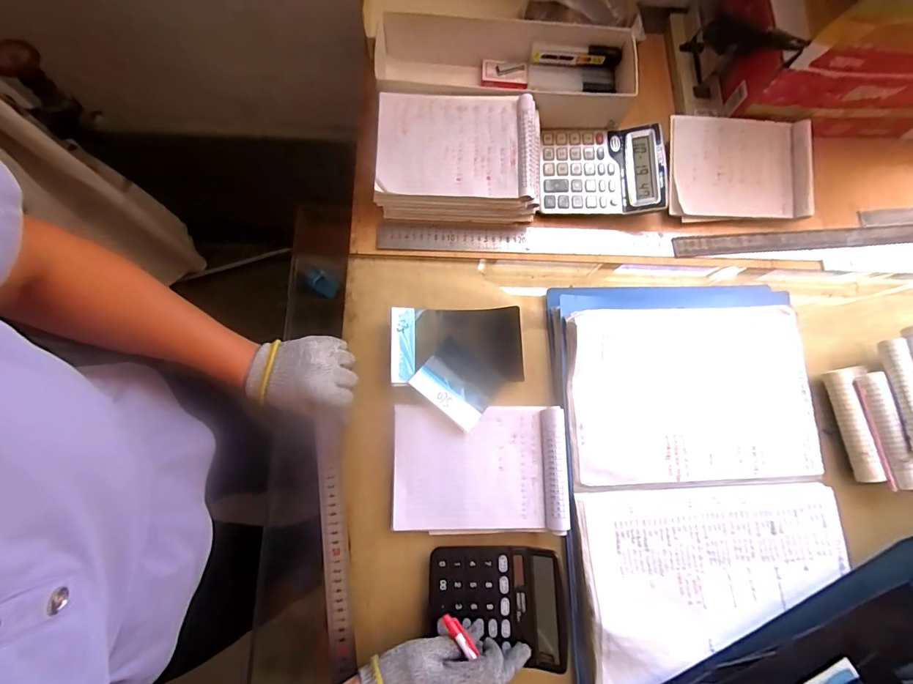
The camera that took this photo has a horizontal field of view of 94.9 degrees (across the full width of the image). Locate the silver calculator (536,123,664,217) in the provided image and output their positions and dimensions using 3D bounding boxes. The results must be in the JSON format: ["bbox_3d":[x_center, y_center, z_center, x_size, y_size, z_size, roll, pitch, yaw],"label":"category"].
[{"bbox_3d":[0.199,-0.239,0.584,0.168,0.033,0.127,0,77,-3],"label":"silver calculator"}]

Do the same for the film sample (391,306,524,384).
[{"bbox_3d":[0.002,0.003,0.522,0.162,0.012,0.092,0,76,-10],"label":"film sample"}]

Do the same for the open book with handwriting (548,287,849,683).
[{"bbox_3d":[0.291,0.164,0.501,0.331,0.047,0.477,-1,77,-3],"label":"open book with handwriting"}]

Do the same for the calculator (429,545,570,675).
[{"bbox_3d":[0.045,0.285,0.451,0.144,0.027,0.114,0,78,-2],"label":"calculator"}]

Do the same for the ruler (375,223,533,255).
[{"bbox_3d":[-0.004,-0.142,0.576,0.208,0.007,0.040,1,76,-4],"label":"ruler"}]

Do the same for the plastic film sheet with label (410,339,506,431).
[{"bbox_3d":[0.003,0.050,0.514,0.091,0.005,0.080,40,70,6],"label":"plastic film sheet with label"}]

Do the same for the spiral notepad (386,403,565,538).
[{"bbox_3d":[0.026,0.149,0.487,0.199,0.016,0.139,0,81,0],"label":"spiral notepad"}]

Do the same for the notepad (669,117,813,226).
[{"bbox_3d":[0.391,-0.241,0.582,0.195,0.023,0.139,1,87,-3],"label":"notepad"}]

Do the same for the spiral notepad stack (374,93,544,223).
[{"bbox_3d":[0.004,-0.238,0.557,0.209,0.073,0.143,3,77,-2],"label":"spiral notepad stack"}]

